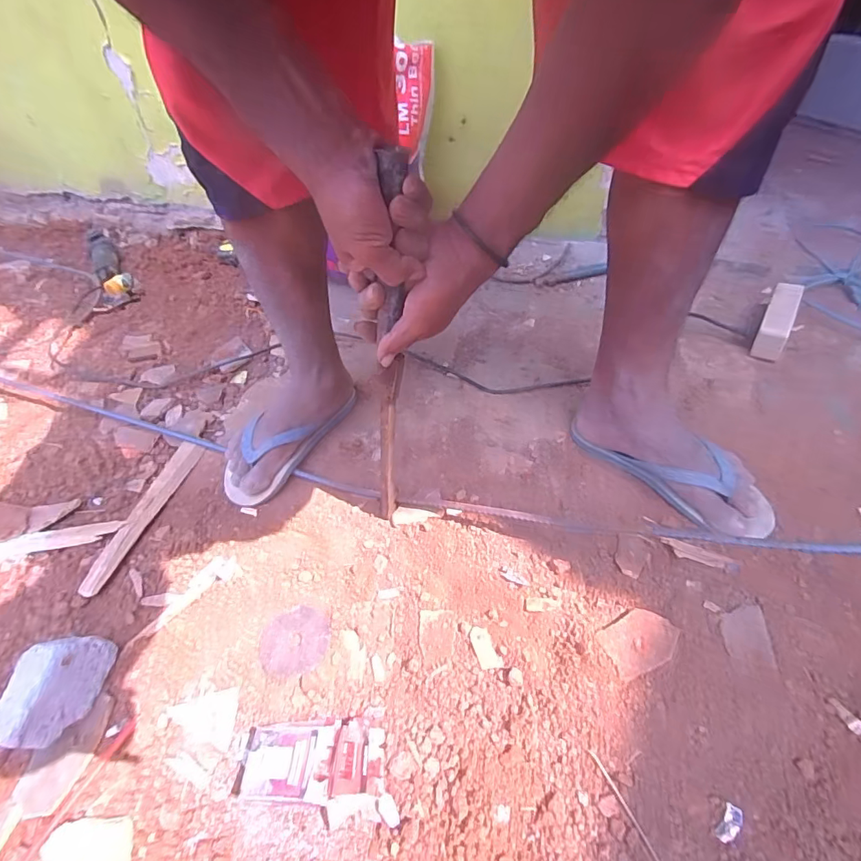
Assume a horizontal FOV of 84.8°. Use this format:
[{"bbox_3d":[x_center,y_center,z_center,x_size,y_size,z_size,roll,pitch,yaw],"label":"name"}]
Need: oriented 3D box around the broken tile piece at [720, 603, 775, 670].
[{"bbox_3d":[0.316,0.204,0.474,0.043,0.004,0.065,7,46,13],"label":"broken tile piece"}]

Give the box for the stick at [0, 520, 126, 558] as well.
[{"bbox_3d":[-0.539,0.153,0.646,0.234,0.012,0.033,-8,44,-2],"label":"stick"}]

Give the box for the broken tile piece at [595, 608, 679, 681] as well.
[{"bbox_3d":[0.209,0.209,0.472,0.071,0.008,0.052,-19,46,-13],"label":"broken tile piece"}]

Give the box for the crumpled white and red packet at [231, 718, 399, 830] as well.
[{"bbox_3d":[-0.107,0.306,0.431,0.152,0.024,0.074,-1,45,6],"label":"crumpled white and red packet"}]

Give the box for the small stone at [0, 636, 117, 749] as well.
[{"bbox_3d":[-0.371,0.258,0.468,0.046,0.082,0.098,2,45,9],"label":"small stone"}]

